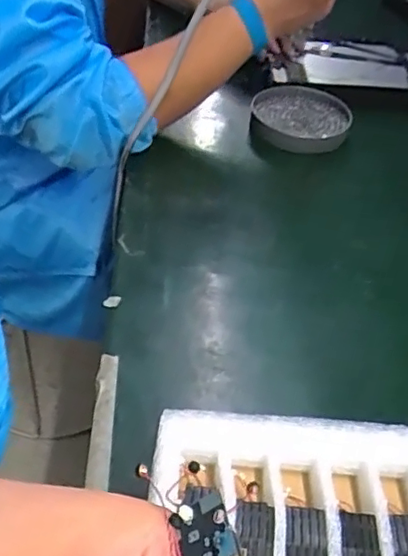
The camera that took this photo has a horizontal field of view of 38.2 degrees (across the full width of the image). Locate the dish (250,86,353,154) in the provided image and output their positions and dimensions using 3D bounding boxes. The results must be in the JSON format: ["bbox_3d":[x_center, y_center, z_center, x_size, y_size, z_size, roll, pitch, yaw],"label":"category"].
[{"bbox_3d":[0.114,-0.188,0.693,0.114,0.023,0.130,7,45,0],"label":"dish"}]

